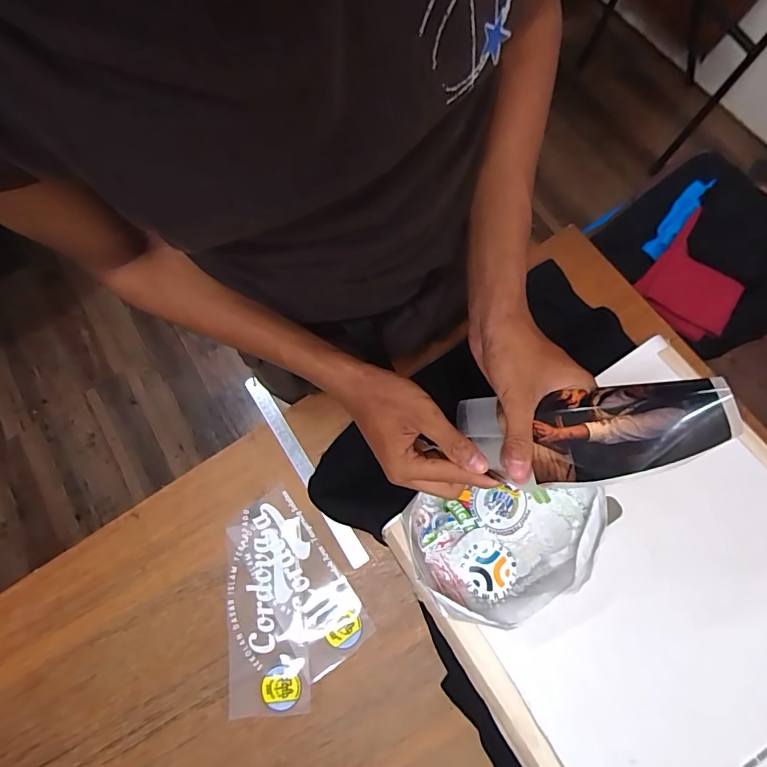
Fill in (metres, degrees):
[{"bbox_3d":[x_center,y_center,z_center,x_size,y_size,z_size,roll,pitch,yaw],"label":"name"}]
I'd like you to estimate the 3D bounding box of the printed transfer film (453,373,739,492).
[{"bbox_3d":[0.144,0.039,0.338,0.186,0.018,0.071,-9,71,34],"label":"printed transfer film"}]

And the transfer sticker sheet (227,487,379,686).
[{"bbox_3d":[-0.124,0.278,0.649,0.108,0.006,0.239,-35,76,-7],"label":"transfer sticker sheet"}]

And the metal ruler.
[{"bbox_3d":[-0.124,0.125,0.693,0.027,0.007,0.332,-33,74,-7],"label":"metal ruler"}]

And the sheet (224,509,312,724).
[{"bbox_3d":[-0.166,0.312,0.641,0.112,0.009,0.266,-8,74,1],"label":"sheet"}]

